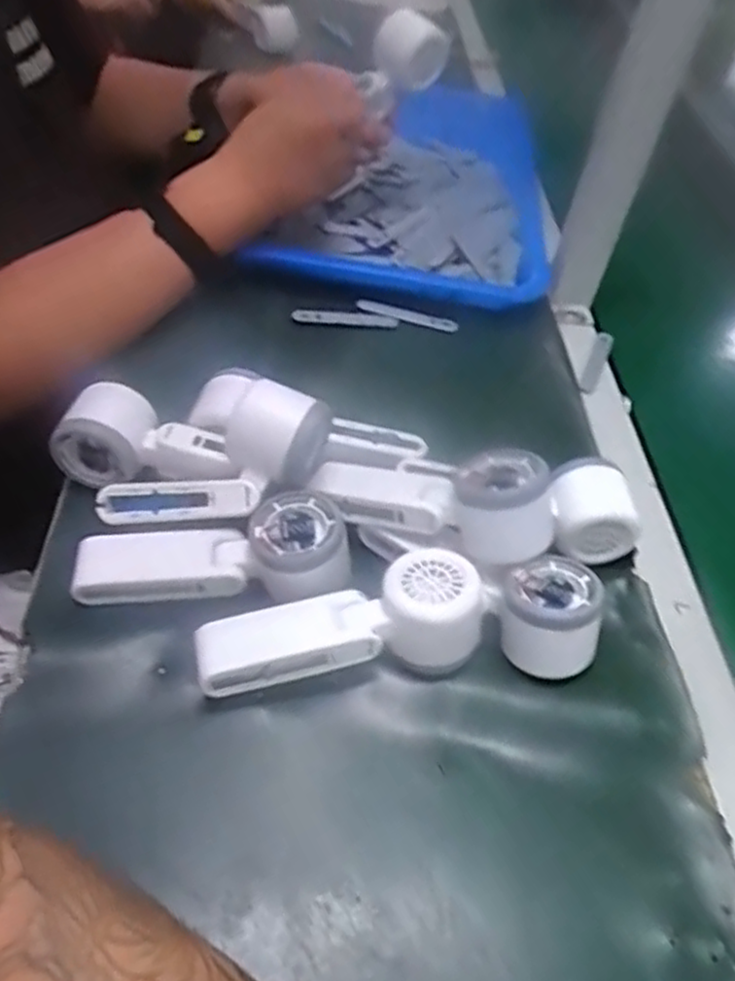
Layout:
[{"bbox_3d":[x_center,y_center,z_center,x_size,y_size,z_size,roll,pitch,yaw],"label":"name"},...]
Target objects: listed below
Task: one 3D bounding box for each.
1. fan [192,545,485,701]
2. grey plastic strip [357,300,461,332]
[{"bbox_3d":[-0.015,0.079,0.447,0.167,0.057,0.056,-6,52,-11],"label":"fan"},{"bbox_3d":[0.036,-0.157,0.689,0.093,0.010,0.007,11,49,-12],"label":"grey plastic strip"}]

